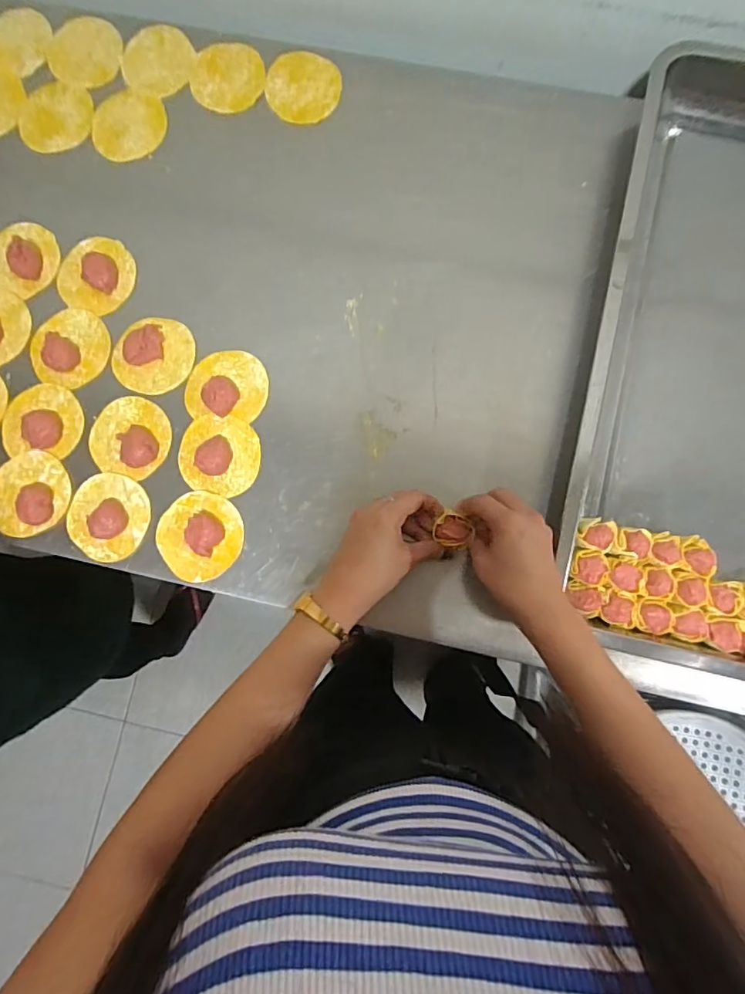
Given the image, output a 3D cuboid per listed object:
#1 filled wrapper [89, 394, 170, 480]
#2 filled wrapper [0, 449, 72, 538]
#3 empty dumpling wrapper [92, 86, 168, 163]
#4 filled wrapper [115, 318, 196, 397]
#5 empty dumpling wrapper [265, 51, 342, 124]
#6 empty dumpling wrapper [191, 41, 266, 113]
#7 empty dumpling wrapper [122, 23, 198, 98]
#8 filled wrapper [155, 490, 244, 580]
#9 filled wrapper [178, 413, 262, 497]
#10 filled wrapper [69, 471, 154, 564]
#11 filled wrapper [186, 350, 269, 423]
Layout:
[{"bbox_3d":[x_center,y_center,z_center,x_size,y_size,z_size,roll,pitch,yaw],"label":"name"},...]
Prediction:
[{"bbox_3d":[-0.248,-0.063,0.517,0.078,0.028,0.080,0,82,1],"label":"filled wrapper"},{"bbox_3d":[-0.345,-0.004,0.510,0.078,0.022,0.082,0,82,1],"label":"filled wrapper"},{"bbox_3d":[-0.269,-0.412,0.568,0.079,0.004,0.085,2,82,1],"label":"empty dumpling wrapper"},{"bbox_3d":[-0.227,-0.147,0.527,0.082,0.015,0.078,2,82,1],"label":"filled wrapper"},{"bbox_3d":[-0.078,-0.451,0.566,0.082,0.004,0.078,0,86,3],"label":"empty dumpling wrapper"},{"bbox_3d":[-0.161,-0.470,0.572,0.078,0.005,0.086,-4,85,-2],"label":"empty dumpling wrapper"},{"bbox_3d":[-0.240,-0.490,0.577,0.078,0.004,0.080,0,86,2],"label":"empty dumpling wrapper"},{"bbox_3d":[-0.169,0.036,0.499,0.081,0.019,0.082,0,82,1],"label":"filled wrapper"},{"bbox_3d":[-0.154,-0.043,0.509,0.080,0.015,0.077,0,82,1],"label":"filled wrapper"},{"bbox_3d":[-0.264,0.019,0.506,0.078,0.020,0.083,0,82,1],"label":"filled wrapper"},{"bbox_3d":[-0.149,-0.117,0.518,0.080,0.024,0.070,6,82,2],"label":"filled wrapper"}]

